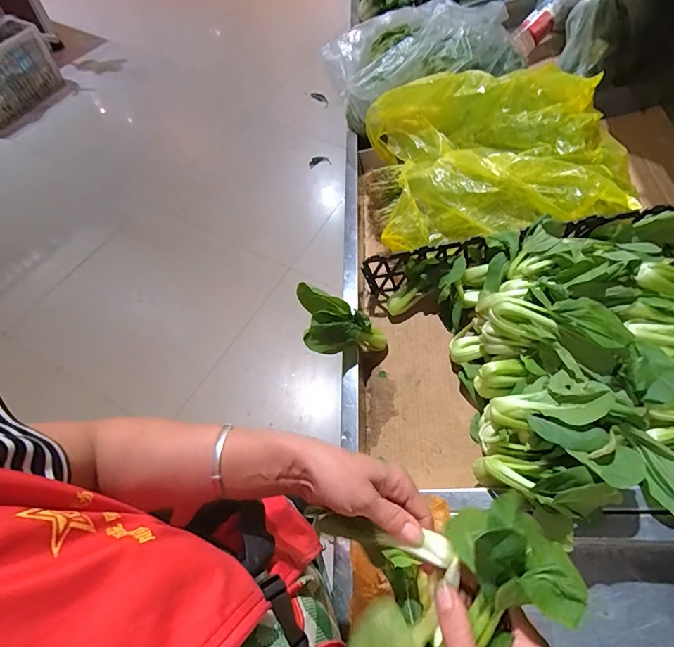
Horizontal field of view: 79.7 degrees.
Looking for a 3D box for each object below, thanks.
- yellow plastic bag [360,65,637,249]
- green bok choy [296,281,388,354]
[{"bbox_3d":[0.273,-0.287,0.700,0.423,0.166,0.296,2,61,2],"label":"yellow plastic bag"},{"bbox_3d":[0.010,-0.006,0.657,0.134,0.116,0.118,-9,61,-4],"label":"green bok choy"}]

